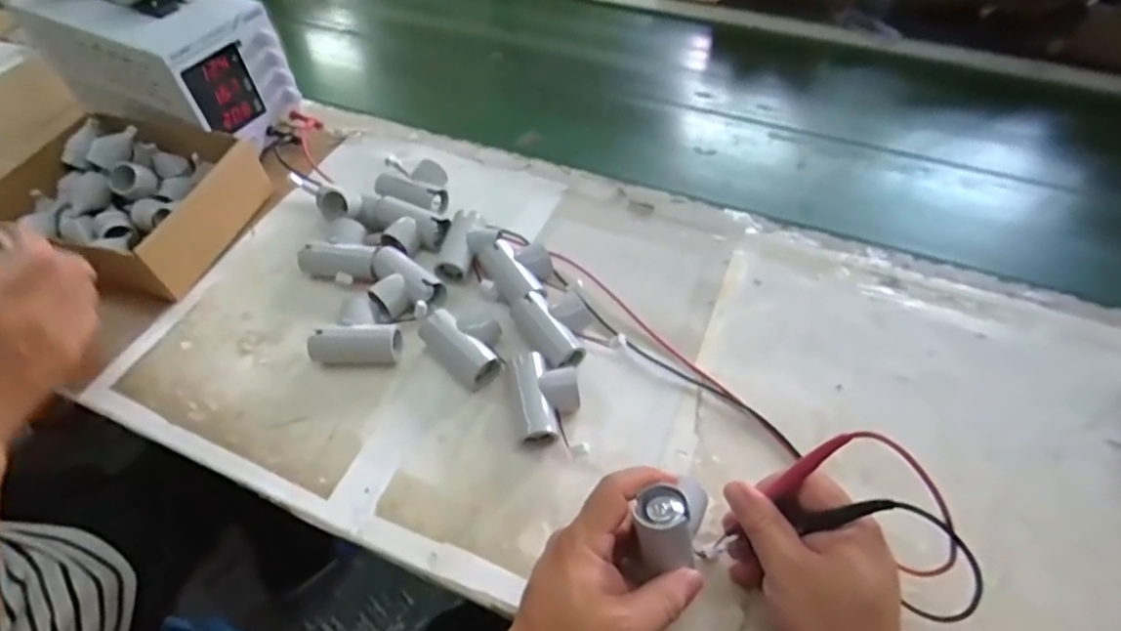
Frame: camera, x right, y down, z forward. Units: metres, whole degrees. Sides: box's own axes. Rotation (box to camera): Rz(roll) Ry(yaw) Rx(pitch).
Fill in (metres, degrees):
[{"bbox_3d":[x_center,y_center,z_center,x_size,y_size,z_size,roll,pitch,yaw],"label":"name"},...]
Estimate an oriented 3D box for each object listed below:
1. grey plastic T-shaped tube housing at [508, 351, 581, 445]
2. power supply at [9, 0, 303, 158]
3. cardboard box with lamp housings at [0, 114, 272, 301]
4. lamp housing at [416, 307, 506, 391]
[{"bbox_3d":[-0.011,0.065,0.478,0.053,0.028,0.073,-11,53,-7],"label":"grey plastic T-shaped tube housing"},{"bbox_3d":[-0.449,-0.279,0.671,0.253,0.152,0.124,20,54,16],"label":"power supply"},{"bbox_3d":[-0.444,-0.119,0.610,0.202,0.066,0.185,16,55,13],"label":"cardboard box with lamp housings"},{"bbox_3d":[-0.080,0.022,0.512,0.059,0.031,0.079,-31,58,-21],"label":"lamp housing"}]

